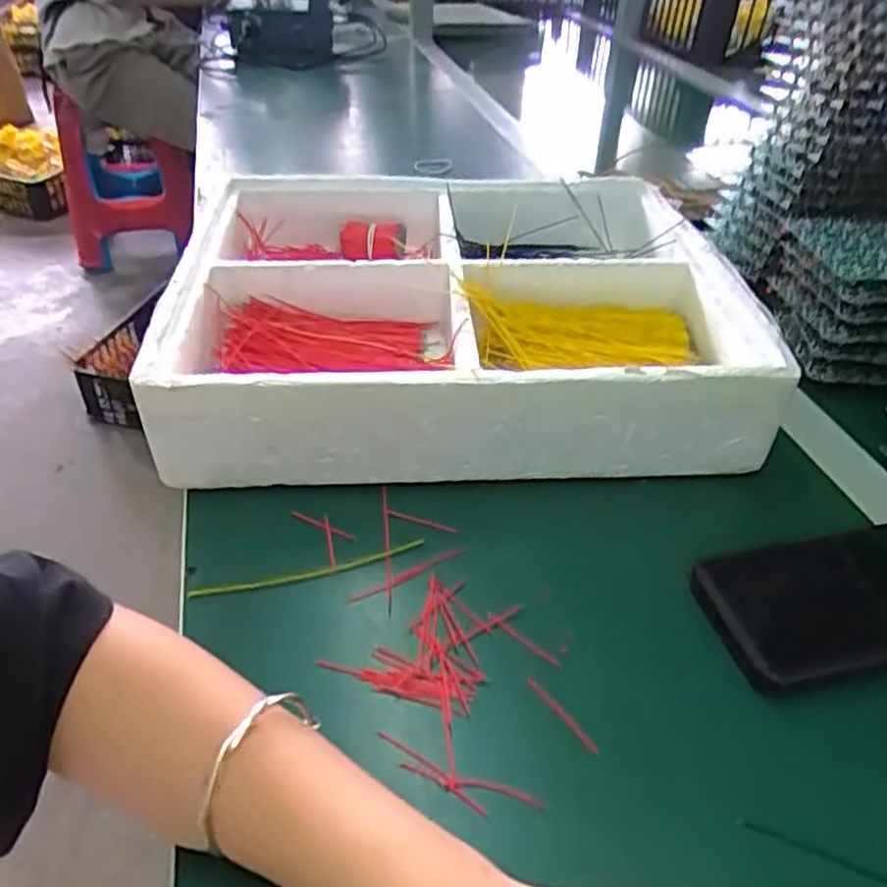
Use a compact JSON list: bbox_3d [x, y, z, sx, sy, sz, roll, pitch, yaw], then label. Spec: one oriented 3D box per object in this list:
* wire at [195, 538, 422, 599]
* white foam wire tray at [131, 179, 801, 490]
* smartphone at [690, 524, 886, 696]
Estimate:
[{"bbox_3d":[-0.071,0.069,0.398,0.126,0.004,0.009,-11,41,-14],"label":"wire"},{"bbox_3d":[0.005,-0.106,0.549,0.372,0.079,0.326,-2,39,-4],"label":"white foam wire tray"},{"bbox_3d":[0.221,0.078,0.380,0.175,0.015,0.078,-9,40,-12],"label":"smartphone"}]

